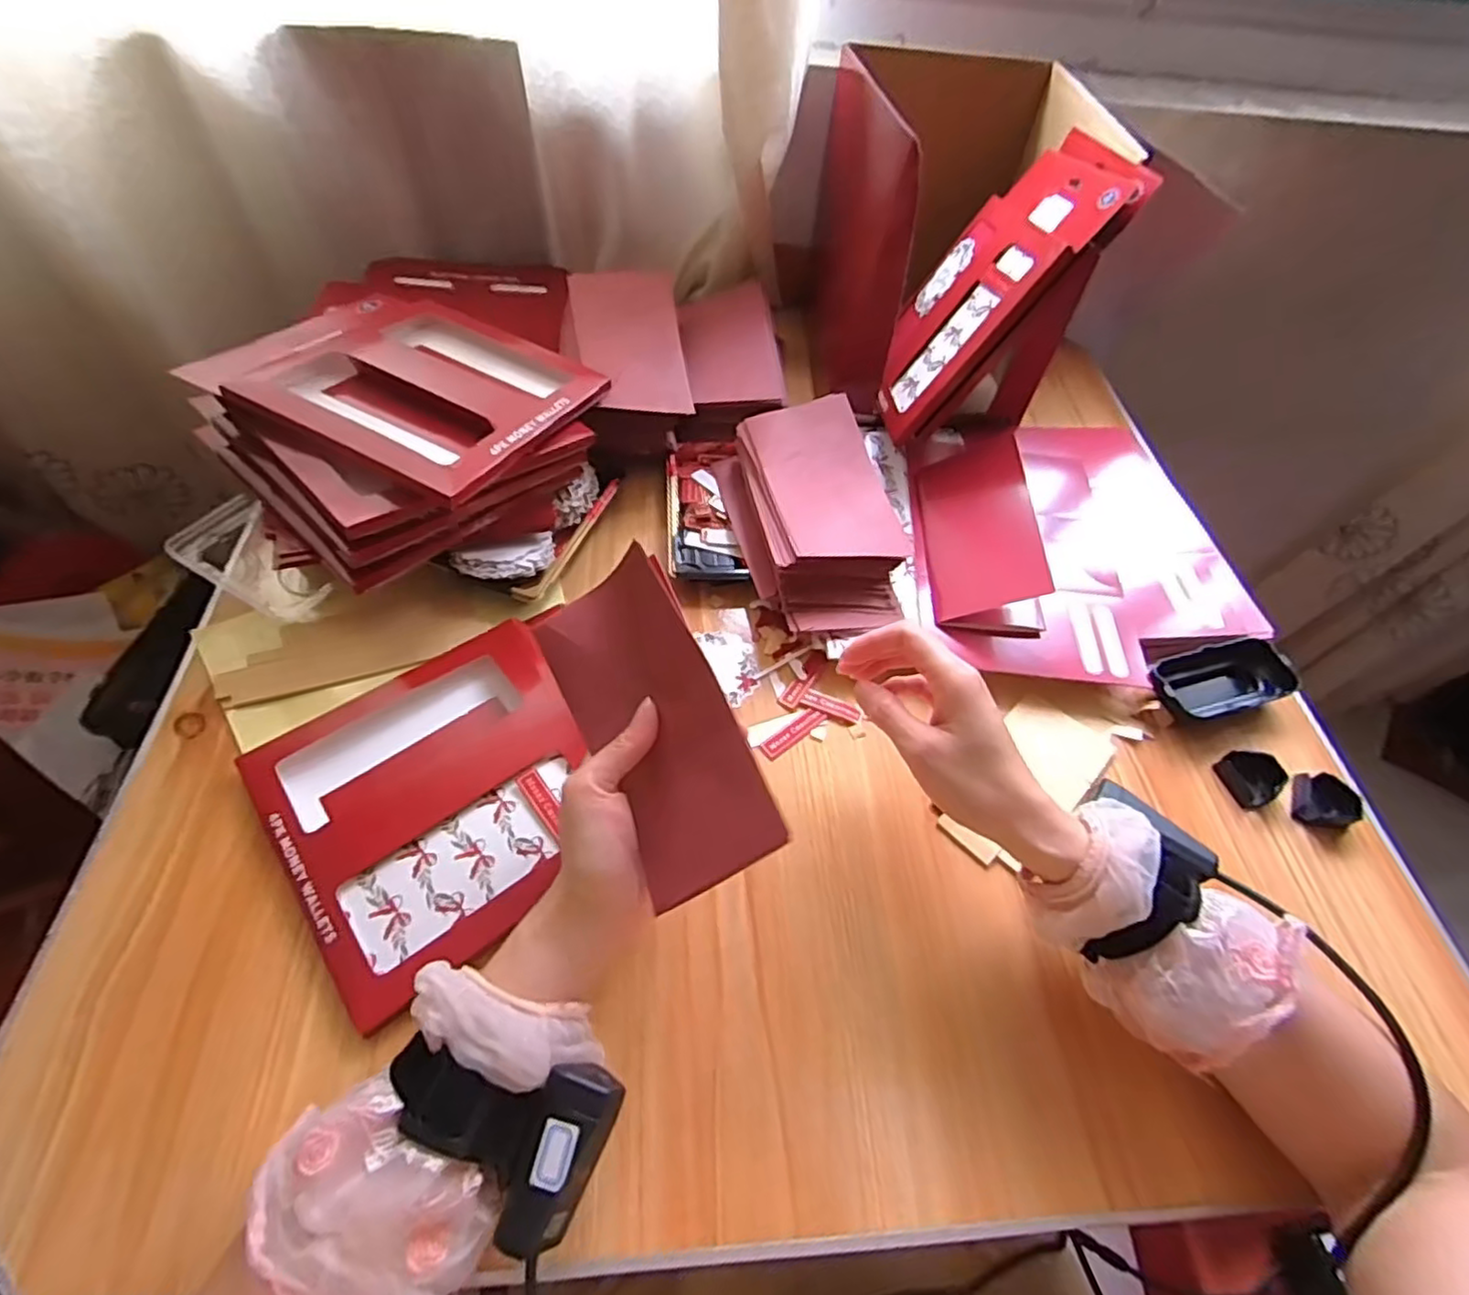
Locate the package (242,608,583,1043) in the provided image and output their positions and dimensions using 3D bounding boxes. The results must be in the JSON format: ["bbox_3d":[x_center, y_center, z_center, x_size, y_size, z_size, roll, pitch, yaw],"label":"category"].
[{"bbox_3d":[-0.183,0.090,0.427,0.188,0.024,0.190,-32,64,-24],"label":"package"}]

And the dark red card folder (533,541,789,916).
[{"bbox_3d":[-0.043,0.041,0.356,0.087,0.013,0.170,-37,70,22],"label":"dark red card folder"}]

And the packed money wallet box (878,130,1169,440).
[{"bbox_3d":[0.217,-0.324,0.593,0.026,0.246,0.193,30,39,-27],"label":"packed money wallet box"}]

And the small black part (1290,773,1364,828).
[{"bbox_3d":[0.420,0.109,0.476,0.042,0.015,0.035,9,56,1],"label":"small black part"}]

